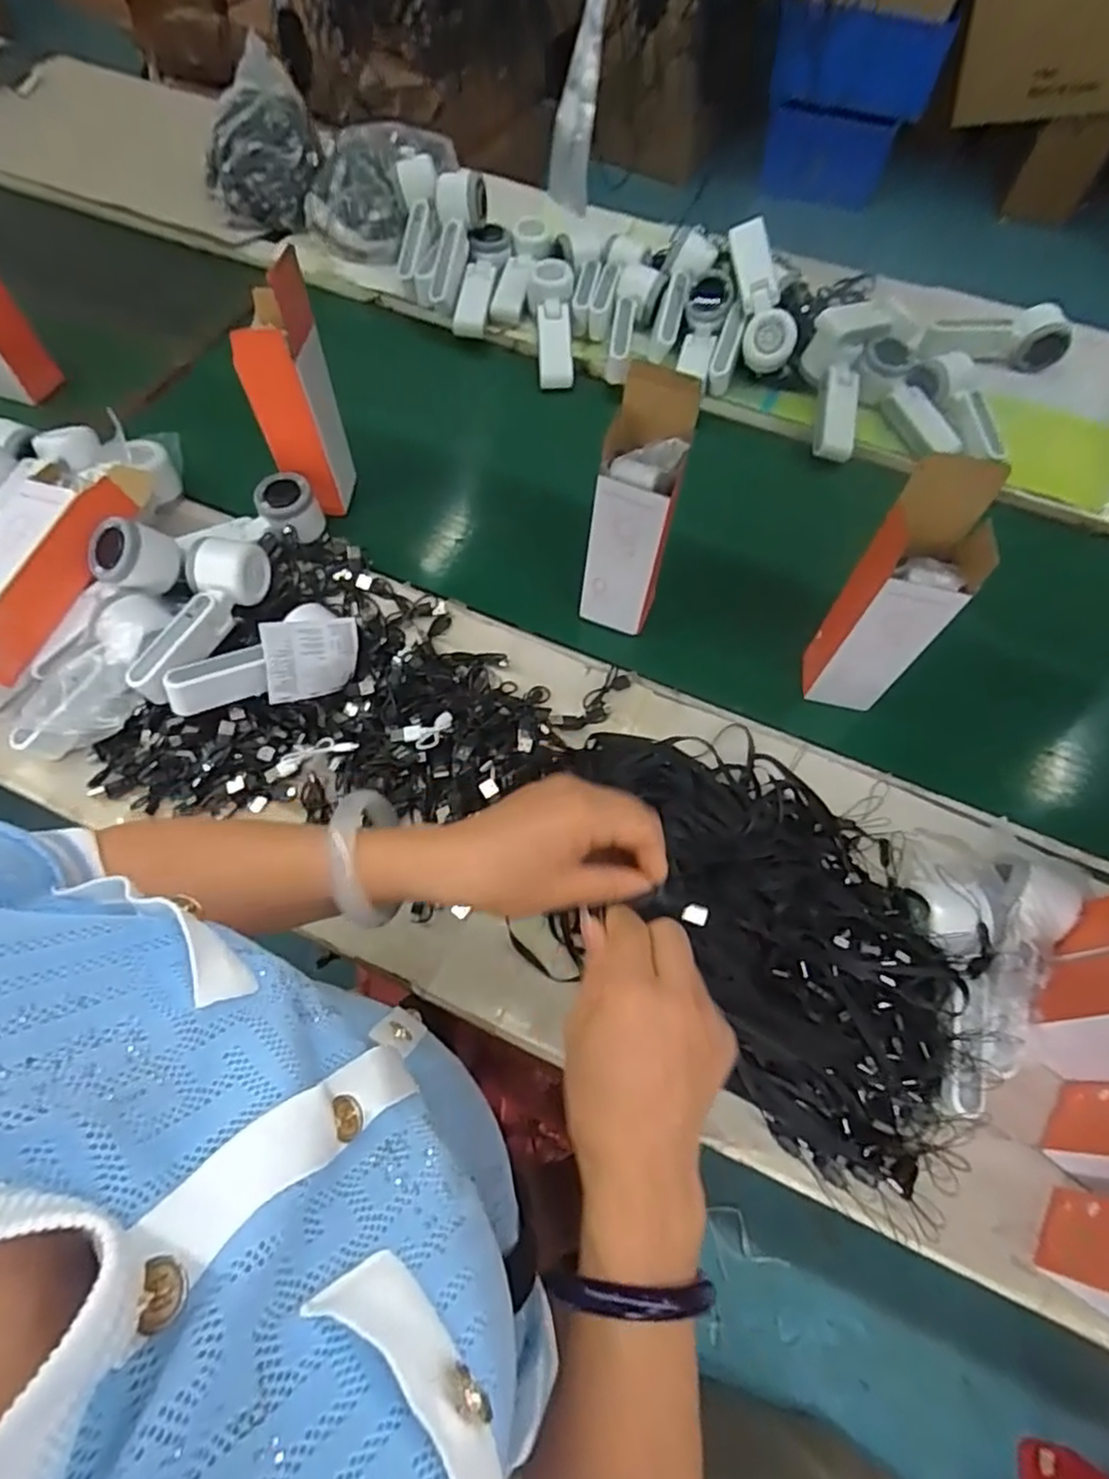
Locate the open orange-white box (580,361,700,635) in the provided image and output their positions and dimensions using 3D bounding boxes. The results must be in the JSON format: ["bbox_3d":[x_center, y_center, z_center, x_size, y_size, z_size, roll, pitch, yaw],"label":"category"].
[{"bbox_3d":[0.068,-0.194,0.606,0.069,0.236,0.068,14,63,6],"label":"open orange-white box"}]

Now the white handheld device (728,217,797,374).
[{"bbox_3d":[0.239,-0.518,0.799,0.062,0.041,0.156,-12,94,-8],"label":"white handheld device"}]

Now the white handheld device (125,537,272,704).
[{"bbox_3d":[-0.323,-0.109,0.631,0.065,0.058,0.161,12,63,5],"label":"white handheld device"}]

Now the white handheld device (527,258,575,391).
[{"bbox_3d":[-0.002,-0.529,0.868,0.054,0.038,0.155,-5,91,-4],"label":"white handheld device"}]

